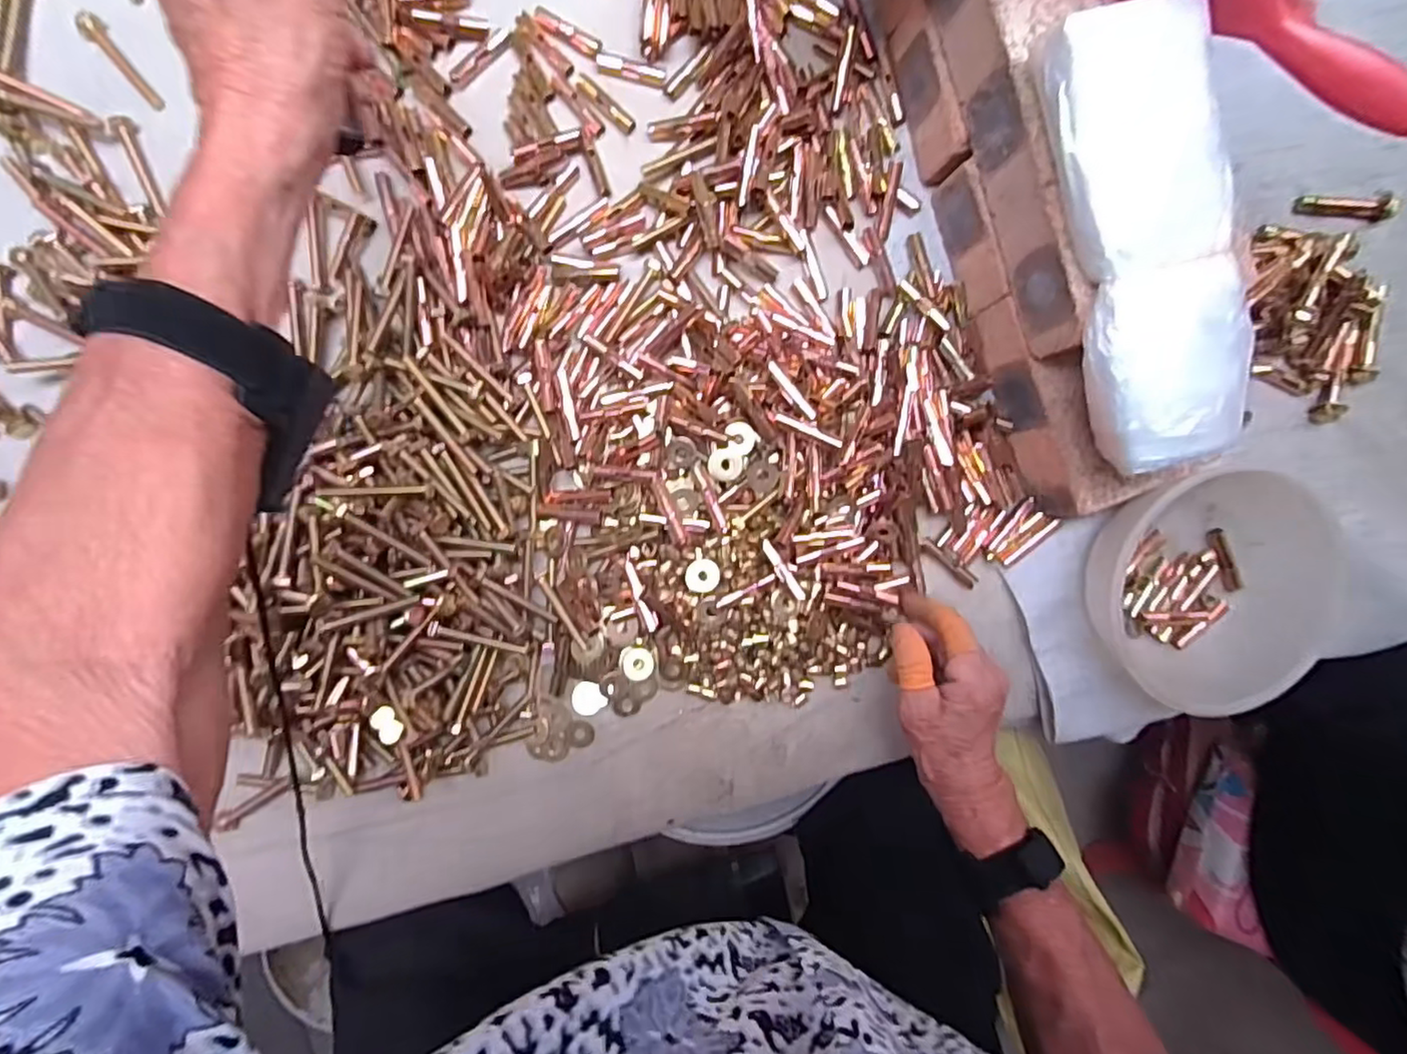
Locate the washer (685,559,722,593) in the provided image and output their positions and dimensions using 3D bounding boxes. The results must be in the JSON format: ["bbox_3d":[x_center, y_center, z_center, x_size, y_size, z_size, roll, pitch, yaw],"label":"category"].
[{"bbox_3d":[-0.001,0.034,0.447,0.024,0.004,0.023,0,94,7],"label":"washer"}]

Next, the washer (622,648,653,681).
[{"bbox_3d":[-0.047,0.098,0.461,0.022,0.004,0.024,0,93,-5],"label":"washer"}]

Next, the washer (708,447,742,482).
[{"bbox_3d":[0.015,-0.044,0.444,0.022,0.008,0.022,0,93,-5],"label":"washer"}]

